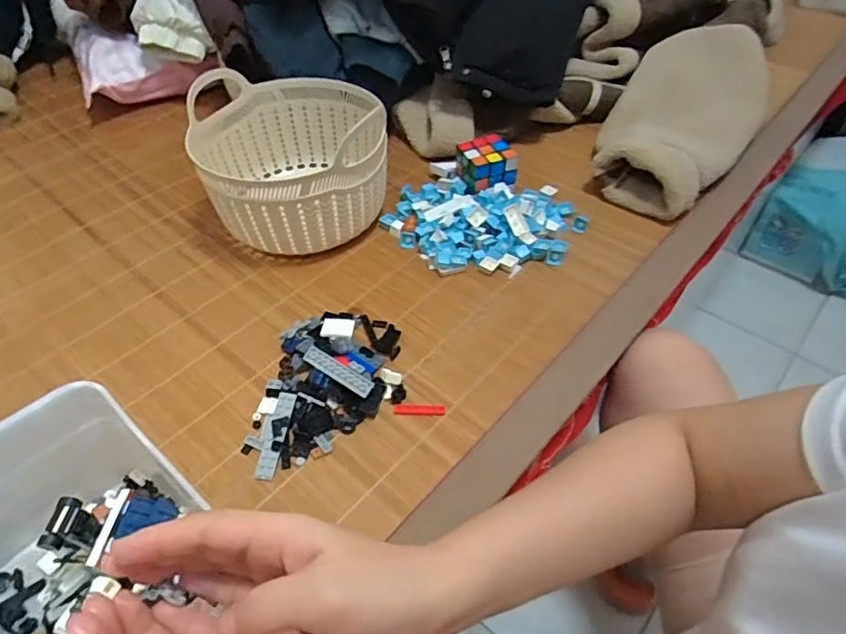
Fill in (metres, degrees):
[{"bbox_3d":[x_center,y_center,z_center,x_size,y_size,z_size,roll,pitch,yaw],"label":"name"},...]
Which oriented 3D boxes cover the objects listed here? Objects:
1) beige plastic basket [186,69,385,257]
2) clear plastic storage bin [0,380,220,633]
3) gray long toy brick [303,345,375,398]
[{"bbox_3d":[-0.153,-0.184,0.671,0.206,0.129,0.225,-14,50,-10],"label":"beige plastic basket"},{"bbox_3d":[-0.212,0.169,0.362,0.210,0.123,0.148,34,58,26],"label":"clear plastic storage bin"},{"bbox_3d":[-0.081,0.053,0.530,0.079,0.012,0.016,28,55,23],"label":"gray long toy brick"}]

